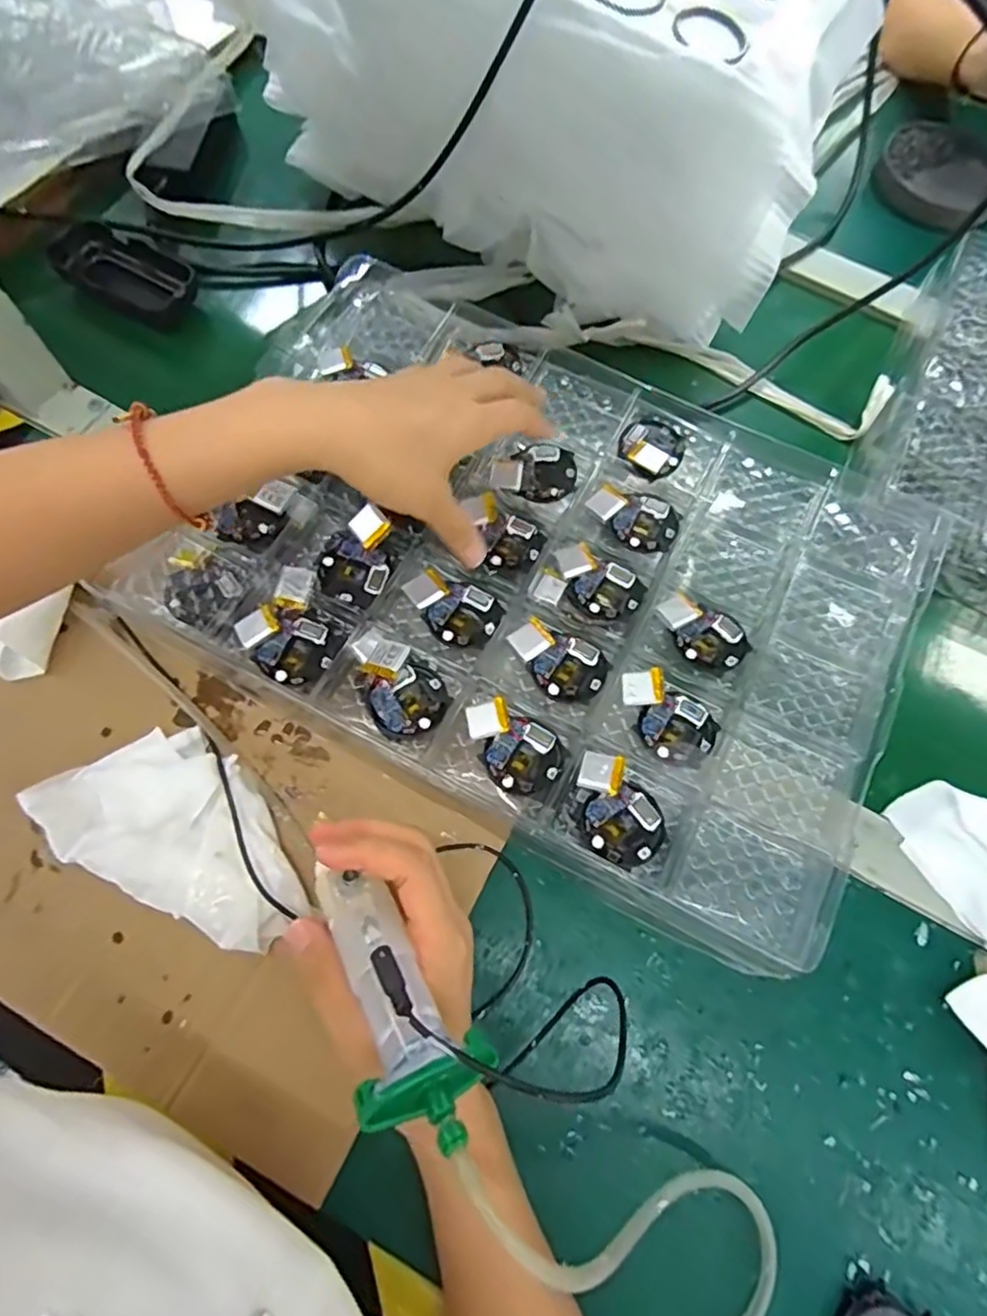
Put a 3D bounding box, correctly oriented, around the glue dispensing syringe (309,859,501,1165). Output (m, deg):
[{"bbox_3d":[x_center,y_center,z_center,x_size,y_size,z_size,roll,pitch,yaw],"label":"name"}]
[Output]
[{"bbox_3d":[-0.042,0.127,0.247,0.044,0.025,0.106,-33,52,-12],"label":"glue dispensing syringe"}]

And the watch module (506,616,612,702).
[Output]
[{"bbox_3d":[0.037,0.002,0.370,0.058,0.007,0.039,29,71,7],"label":"watch module"}]

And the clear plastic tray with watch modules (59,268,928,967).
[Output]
[{"bbox_3d":[0.034,-0.063,0.398,0.440,0.033,0.313,29,73,8],"label":"clear plastic tray with watch modules"}]

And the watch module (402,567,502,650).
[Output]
[{"bbox_3d":[-0.025,-0.029,0.376,0.058,0.008,0.039,22,71,5],"label":"watch module"}]

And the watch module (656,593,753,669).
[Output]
[{"bbox_3d":[0.126,-0.016,0.384,0.057,0.005,0.038,29,71,7],"label":"watch module"}]

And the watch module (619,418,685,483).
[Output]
[{"bbox_3d":[0.107,-0.142,0.425,0.044,0.008,0.042,-34,76,-14],"label":"watch module"}]

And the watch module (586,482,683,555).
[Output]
[{"bbox_3d":[0.091,-0.091,0.411,0.057,0.008,0.044,31,72,8],"label":"watch module"}]

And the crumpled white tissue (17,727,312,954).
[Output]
[{"bbox_3d":[-0.172,0.104,0.343,0.098,0.036,0.127,-32,75,-13],"label":"crumpled white tissue"}]

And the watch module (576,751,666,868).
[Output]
[{"bbox_3d":[0.066,0.079,0.340,0.040,0.014,0.060,-18,72,-9],"label":"watch module"}]

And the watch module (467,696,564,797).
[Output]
[{"bbox_3d":[0.014,0.047,0.349,0.041,0.013,0.055,-22,73,-11],"label":"watch module"}]

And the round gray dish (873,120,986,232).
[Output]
[{"bbox_3d":[0.421,-0.452,0.589,0.111,0.018,0.124,41,73,11],"label":"round gray dish"}]

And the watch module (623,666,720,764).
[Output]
[{"bbox_3d":[0.099,0.032,0.362,0.040,0.008,0.058,-30,75,-13],"label":"watch module"}]

